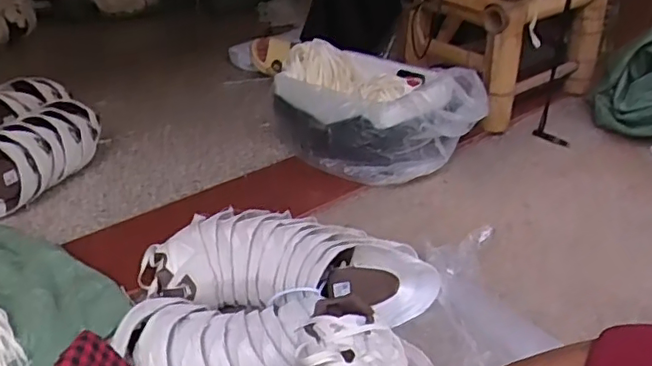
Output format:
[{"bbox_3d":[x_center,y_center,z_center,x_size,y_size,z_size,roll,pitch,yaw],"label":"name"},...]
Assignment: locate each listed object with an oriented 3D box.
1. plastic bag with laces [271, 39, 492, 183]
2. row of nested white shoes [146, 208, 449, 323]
[{"bbox_3d":[0.097,-0.157,1.380,0.464,0.195,0.314,20,37,32],"label":"plastic bag with laces"},{"bbox_3d":[-0.065,0.135,0.989,0.466,0.147,0.161,-4,30,-5],"label":"row of nested white shoes"}]

